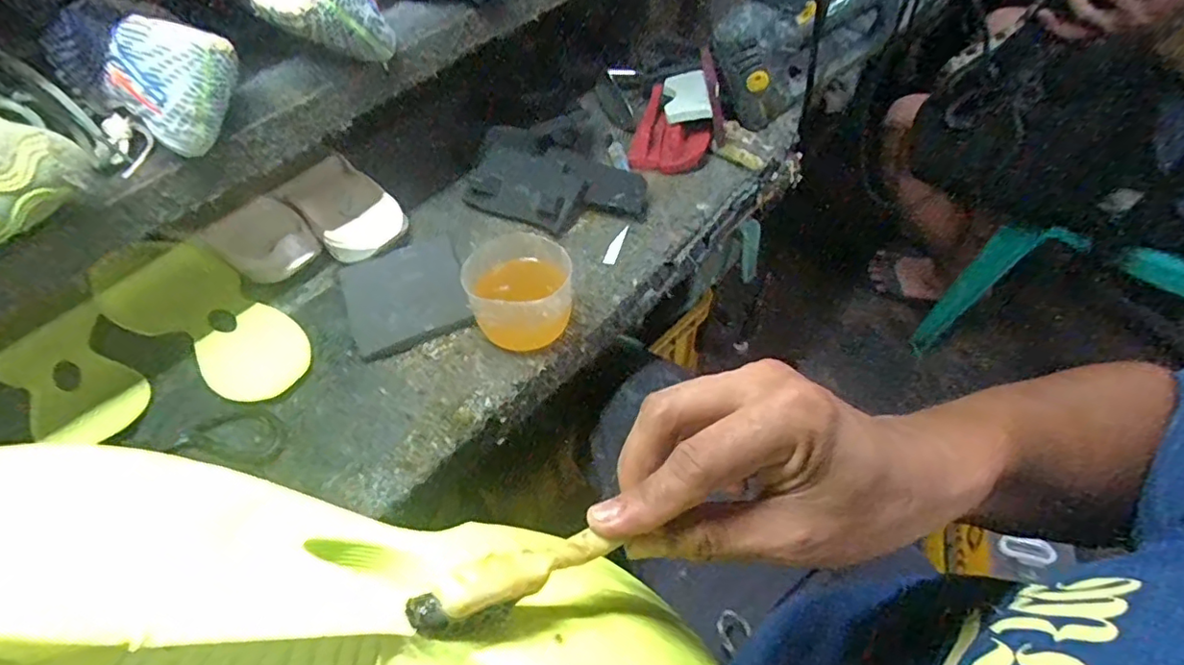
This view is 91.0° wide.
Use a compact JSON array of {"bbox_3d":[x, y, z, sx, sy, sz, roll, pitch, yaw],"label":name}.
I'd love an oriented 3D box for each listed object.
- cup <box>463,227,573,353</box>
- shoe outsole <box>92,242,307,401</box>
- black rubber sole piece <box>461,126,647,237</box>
[{"bbox_3d":[-0.066,-0.036,0.543,0.090,0.081,0.076,-9,55,-3],"label":"cup"},{"bbox_3d":[-0.410,-0.021,0.609,0.292,0.012,0.107,29,61,21],"label":"shoe outsole"},{"bbox_3d":[-0.039,-0.160,0.641,0.189,0.022,0.100,21,80,7],"label":"black rubber sole piece"}]

